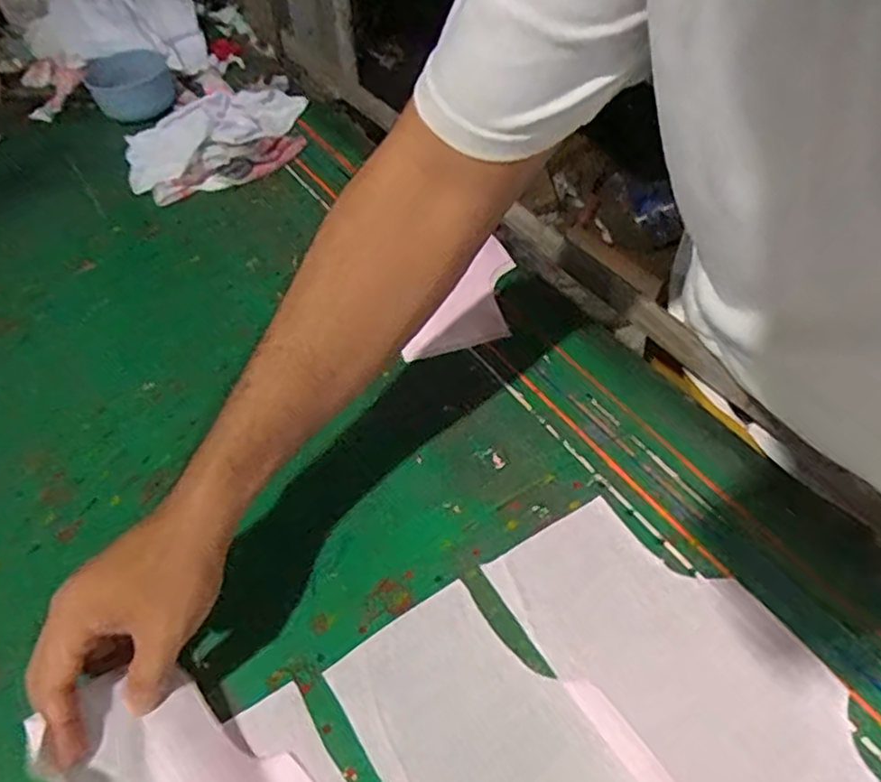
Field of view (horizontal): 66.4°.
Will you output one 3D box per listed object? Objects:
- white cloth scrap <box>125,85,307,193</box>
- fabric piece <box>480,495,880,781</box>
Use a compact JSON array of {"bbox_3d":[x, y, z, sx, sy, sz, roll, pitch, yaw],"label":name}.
[{"bbox_3d":[-0.287,-0.338,0.864,0.131,0.047,0.271,29,57,24],"label":"white cloth scrap"},{"bbox_3d":[0.169,0.188,0.417,0.137,0.006,0.296,-29,54,-19],"label":"fabric piece"}]

